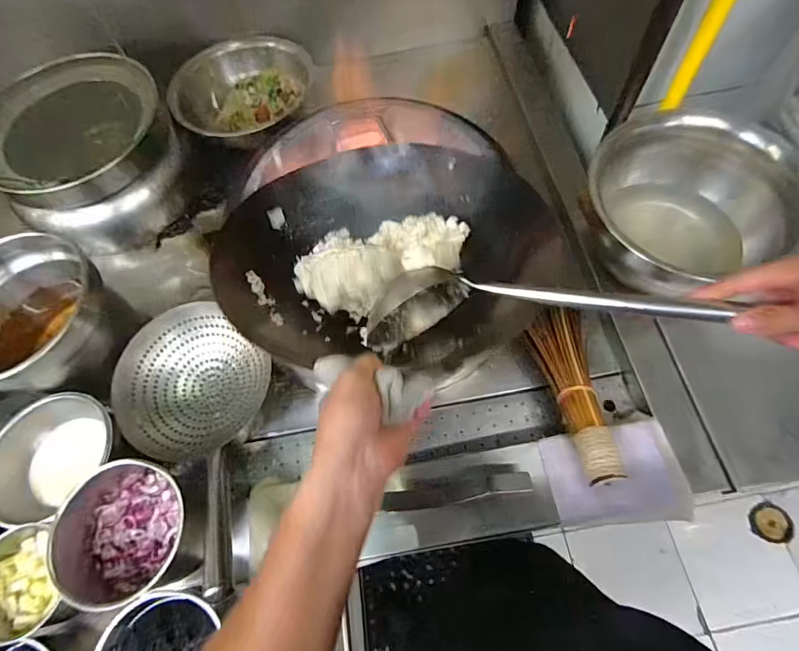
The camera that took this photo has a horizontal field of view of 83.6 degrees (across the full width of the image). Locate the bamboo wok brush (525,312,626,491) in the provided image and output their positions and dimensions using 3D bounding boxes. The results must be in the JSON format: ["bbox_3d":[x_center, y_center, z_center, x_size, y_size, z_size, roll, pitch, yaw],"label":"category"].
[{"bbox_3d":[0.244,0.086,0.615,0.079,0.059,0.250,-5,65,1],"label":"bamboo wok brush"}]

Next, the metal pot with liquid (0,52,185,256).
[{"bbox_3d":[-0.593,-0.318,0.862,0.283,0.220,0.282,-1,65,2],"label":"metal pot with liquid"}]

